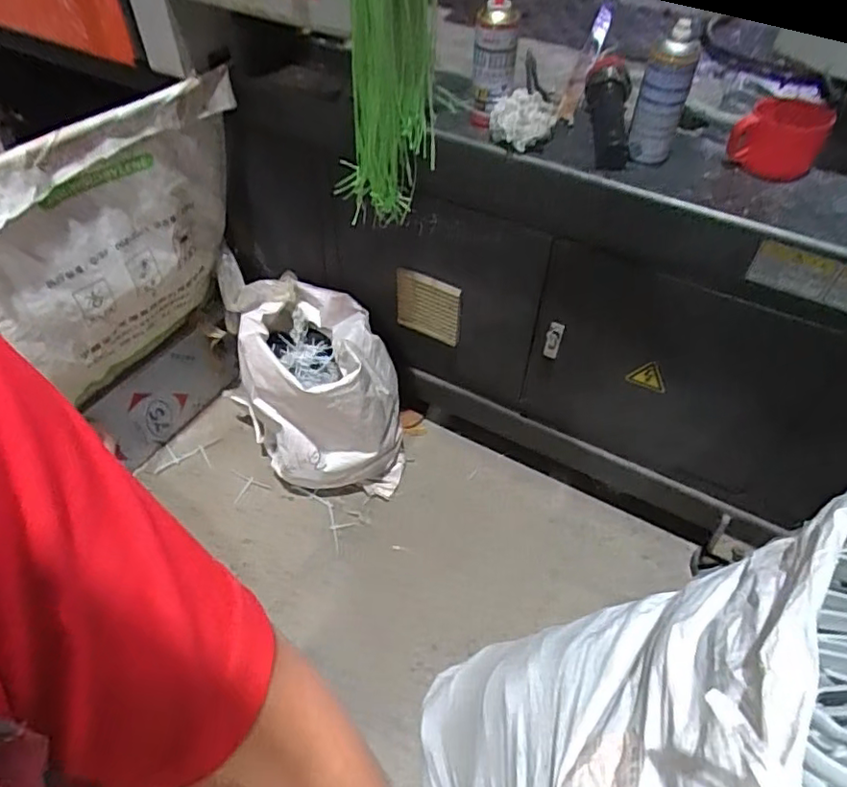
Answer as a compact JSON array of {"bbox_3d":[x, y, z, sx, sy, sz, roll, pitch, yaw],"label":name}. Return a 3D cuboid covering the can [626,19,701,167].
[{"bbox_3d":[0.312,-0.385,0.809,0.067,0.175,0.052,18,52,14],"label":"can"}]

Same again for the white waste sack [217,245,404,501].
[{"bbox_3d":[-0.284,-0.033,1.437,0.305,0.386,0.549,-36,59,-27],"label":"white waste sack"}]

